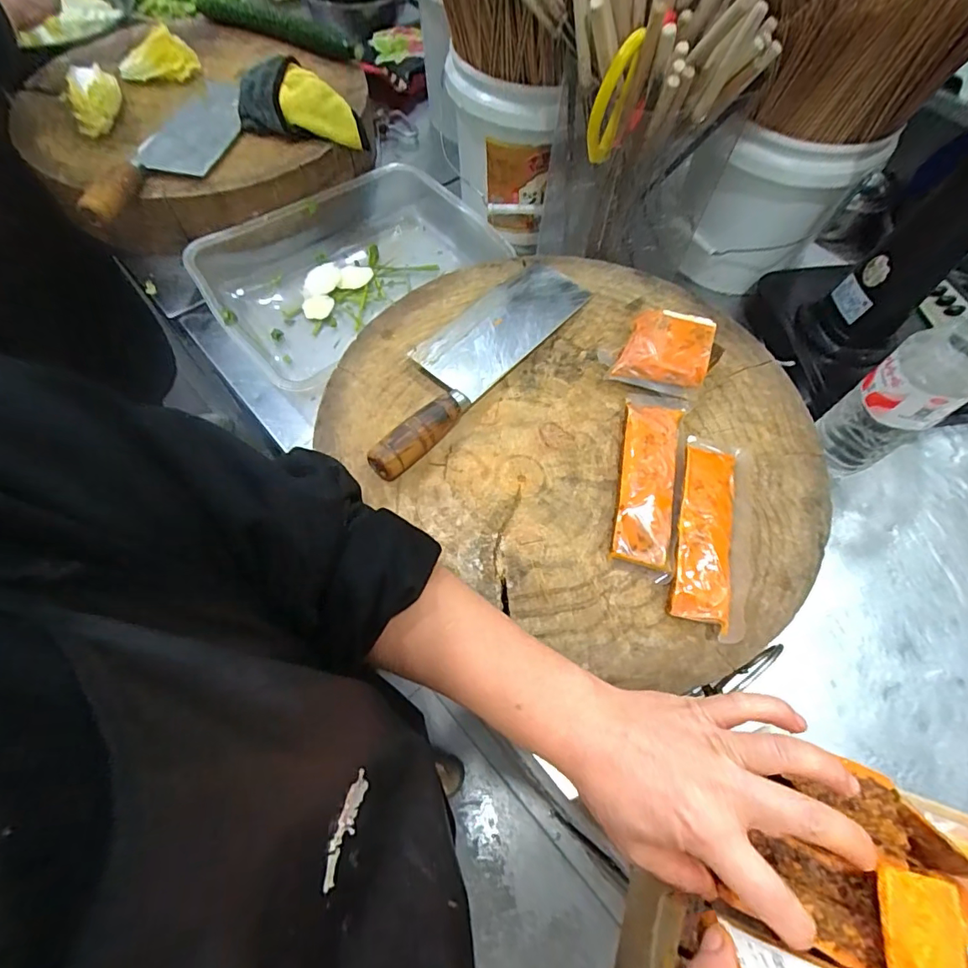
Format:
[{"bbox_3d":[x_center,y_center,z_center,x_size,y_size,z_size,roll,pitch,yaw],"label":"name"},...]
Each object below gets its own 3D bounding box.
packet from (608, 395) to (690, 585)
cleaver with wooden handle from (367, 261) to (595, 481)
[{"bbox_3d":[0.141,-0.008,0.425,0.051,0.017,0.173,14,64,5],"label":"packet"},{"bbox_3d":[-0.014,-0.130,0.481,0.084,0.033,0.303,36,68,15],"label":"cleaver with wooden handle"}]

